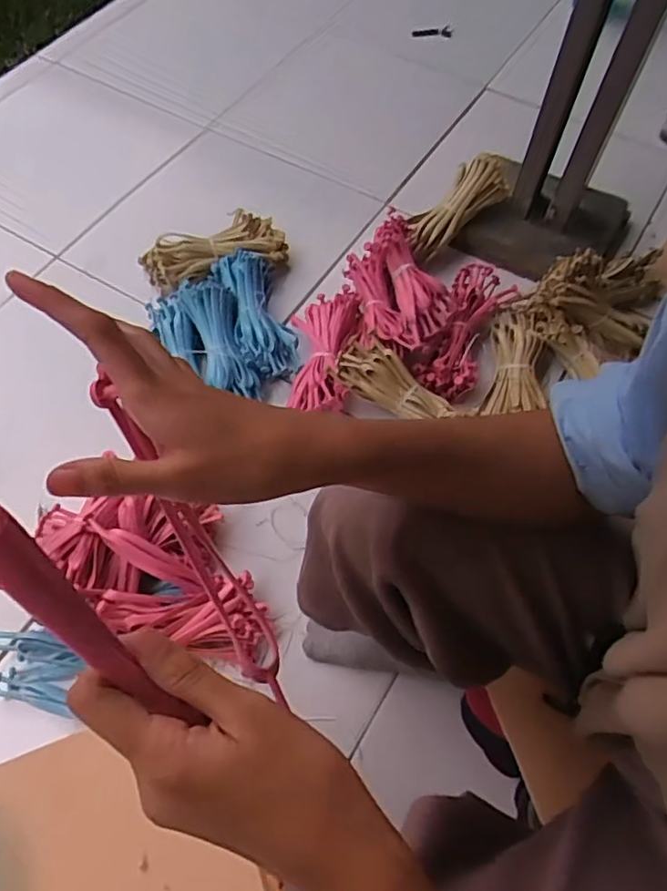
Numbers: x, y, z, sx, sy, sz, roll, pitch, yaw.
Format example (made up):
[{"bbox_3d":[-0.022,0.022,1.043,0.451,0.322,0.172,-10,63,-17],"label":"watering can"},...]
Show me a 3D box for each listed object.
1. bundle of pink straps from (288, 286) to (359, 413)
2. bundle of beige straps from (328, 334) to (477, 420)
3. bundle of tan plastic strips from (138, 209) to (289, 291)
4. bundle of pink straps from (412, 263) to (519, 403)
[{"bbox_3d":[-0.012,-0.136,0.868,0.101,0.062,0.195,0,62,0],"label":"bundle of pink straps"},{"bbox_3d":[0.080,-0.084,0.811,0.174,0.033,0.075,32,67,16],"label":"bundle of beige straps"},{"bbox_3d":[-0.189,-0.306,0.962,0.230,0.062,0.078,-14,63,-7],"label":"bundle of tan plastic strips"},{"bbox_3d":[0.187,-0.165,0.870,0.092,0.048,0.209,24,65,12],"label":"bundle of pink straps"}]

